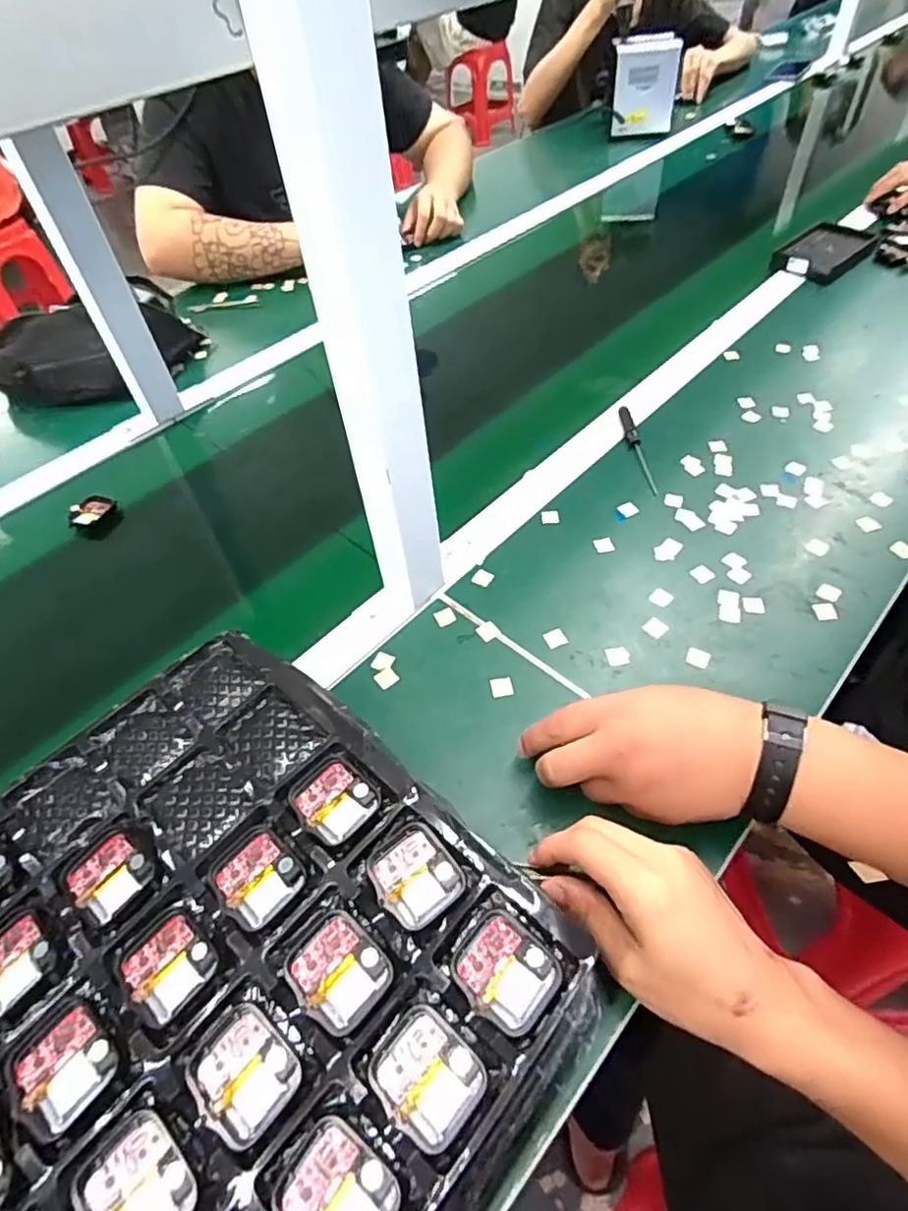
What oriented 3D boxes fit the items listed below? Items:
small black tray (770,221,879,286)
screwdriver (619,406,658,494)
[{"bbox_3d":[0.544,-0.519,0.907,0.155,0.022,0.097,-36,58,-22],"label":"small black tray"},{"bbox_3d":[0.196,-0.168,0.657,0.013,0.013,0.128,-7,52,-1],"label":"screwdriver"}]

